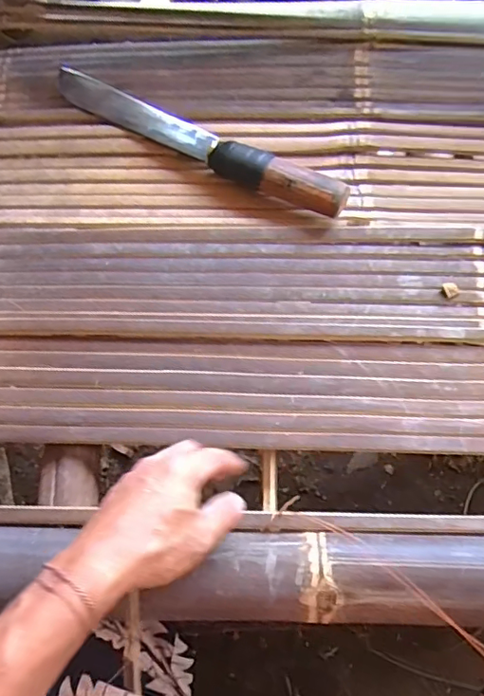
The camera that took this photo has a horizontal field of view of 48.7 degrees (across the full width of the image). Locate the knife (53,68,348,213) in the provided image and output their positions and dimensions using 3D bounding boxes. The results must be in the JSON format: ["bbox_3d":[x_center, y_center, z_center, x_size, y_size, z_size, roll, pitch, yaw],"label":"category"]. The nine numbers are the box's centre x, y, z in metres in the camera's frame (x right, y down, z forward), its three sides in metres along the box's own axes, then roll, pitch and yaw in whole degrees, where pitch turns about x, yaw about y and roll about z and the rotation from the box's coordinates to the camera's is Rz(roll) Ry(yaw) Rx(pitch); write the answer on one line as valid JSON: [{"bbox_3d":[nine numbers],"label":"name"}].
[{"bbox_3d":[-0.057,-0.215,0.537,0.351,0.033,0.042,30,69,15],"label":"knife"}]

